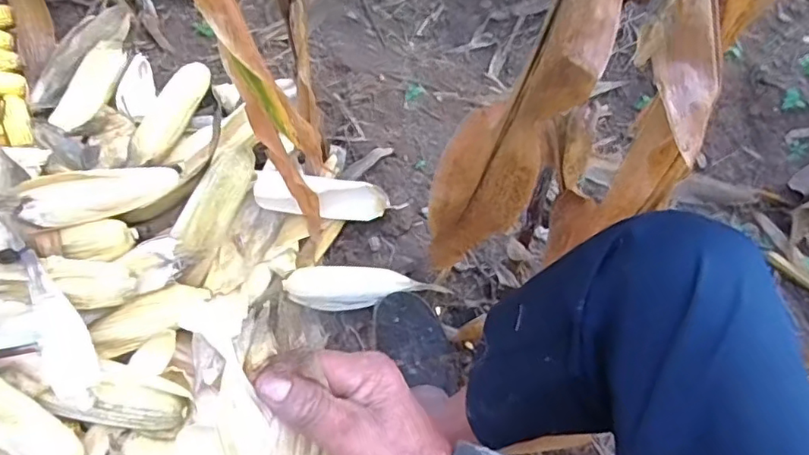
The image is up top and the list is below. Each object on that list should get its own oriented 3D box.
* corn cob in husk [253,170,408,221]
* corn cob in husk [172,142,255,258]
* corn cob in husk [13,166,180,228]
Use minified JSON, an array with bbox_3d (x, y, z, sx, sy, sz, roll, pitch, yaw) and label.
[{"bbox_3d":[-0.119,-0.040,0.908,0.225,0.065,0.058,7,60,5],"label":"corn cob in husk"},{"bbox_3d":[-0.282,-0.042,0.863,0.062,0.043,0.186,21,74,12],"label":"corn cob in husk"},{"bbox_3d":[-0.421,-0.050,0.820,0.062,0.048,0.230,37,31,20],"label":"corn cob in husk"}]

